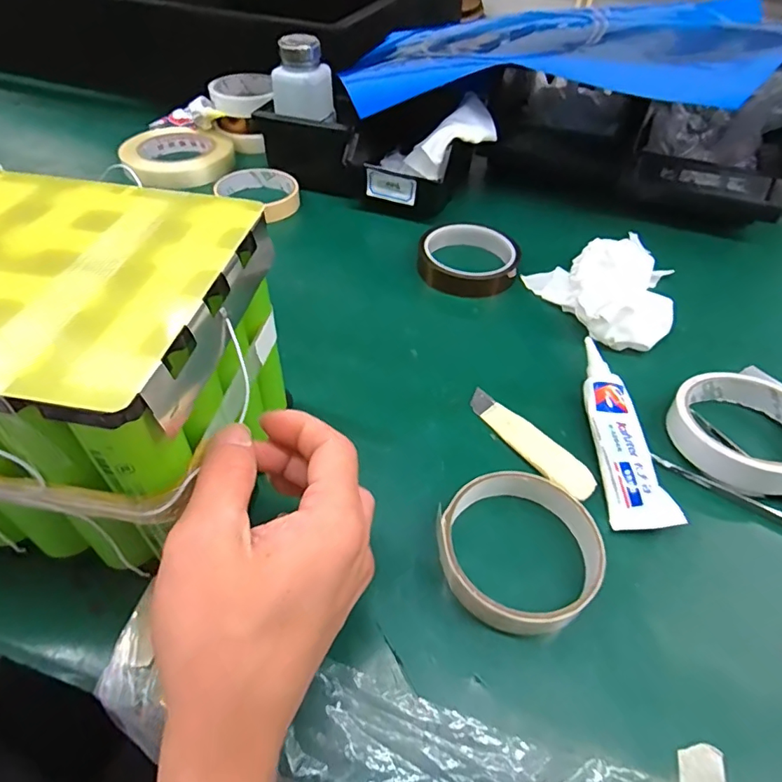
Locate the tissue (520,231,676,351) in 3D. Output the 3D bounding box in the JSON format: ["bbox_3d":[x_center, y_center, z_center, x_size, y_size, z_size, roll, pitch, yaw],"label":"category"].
[{"bbox_3d":[0.177,-0.084,0.415,0.080,0.045,0.123,-14,50,-13],"label":"tissue"}]

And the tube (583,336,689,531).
[{"bbox_3d":[0.147,0.023,0.328,0.034,0.017,0.140,2,48,1],"label":"tube"}]

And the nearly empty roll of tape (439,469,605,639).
[{"bbox_3d":[0.068,0.084,0.269,0.086,0.021,0.082,0,48,0],"label":"nearly empty roll of tape"}]

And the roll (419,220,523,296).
[{"bbox_3d":[0.070,-0.122,0.459,0.089,0.026,0.078,11,49,9],"label":"roll"}]

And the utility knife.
[{"bbox_3d":[0.090,0.031,0.329,0.023,0.004,0.100,-28,54,-24],"label":"utility knife"}]

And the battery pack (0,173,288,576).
[{"bbox_3d":[-0.190,-0.021,0.243,0.245,0.129,0.131,7,48,6],"label":"battery pack"}]

